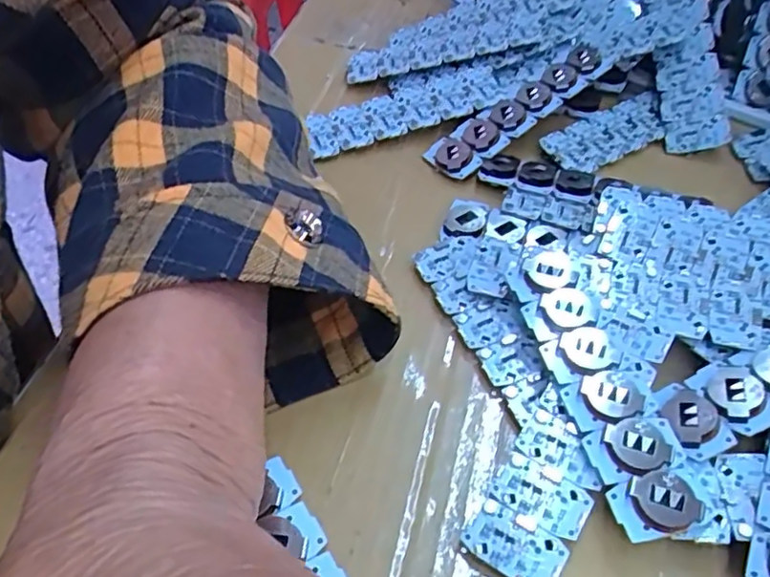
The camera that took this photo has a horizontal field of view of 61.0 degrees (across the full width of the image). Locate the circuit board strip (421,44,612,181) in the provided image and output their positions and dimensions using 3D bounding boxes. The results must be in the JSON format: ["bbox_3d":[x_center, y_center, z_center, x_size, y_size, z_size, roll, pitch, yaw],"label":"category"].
[{"bbox_3d":[0.071,-0.094,0.334,0.115,0.011,0.026,-37,58,-12],"label":"circuit board strip"}]

